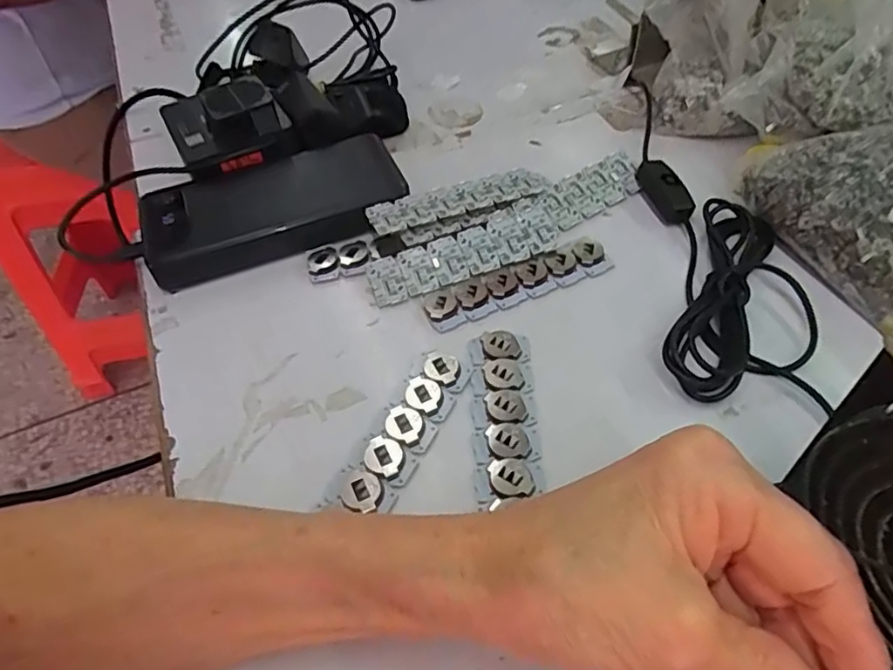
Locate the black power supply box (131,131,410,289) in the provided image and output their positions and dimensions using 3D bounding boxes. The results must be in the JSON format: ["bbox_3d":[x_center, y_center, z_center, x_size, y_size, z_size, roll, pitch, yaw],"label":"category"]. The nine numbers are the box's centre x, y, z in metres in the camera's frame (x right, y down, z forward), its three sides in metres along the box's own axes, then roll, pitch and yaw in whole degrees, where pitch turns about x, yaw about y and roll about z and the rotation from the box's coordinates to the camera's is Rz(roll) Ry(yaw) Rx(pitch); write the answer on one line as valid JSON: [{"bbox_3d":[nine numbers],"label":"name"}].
[{"bbox_3d":[-0.105,-0.076,0.379,0.150,0.028,0.073,-19,51,-10],"label":"black power supply box"}]

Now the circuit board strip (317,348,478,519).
[{"bbox_3d":[-0.019,0.042,0.284,0.028,0.006,0.090,19,55,21],"label":"circuit board strip"}]

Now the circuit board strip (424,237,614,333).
[{"bbox_3d":[0.039,-0.029,0.339,0.106,0.005,0.026,-22,52,-12],"label":"circuit board strip"}]

